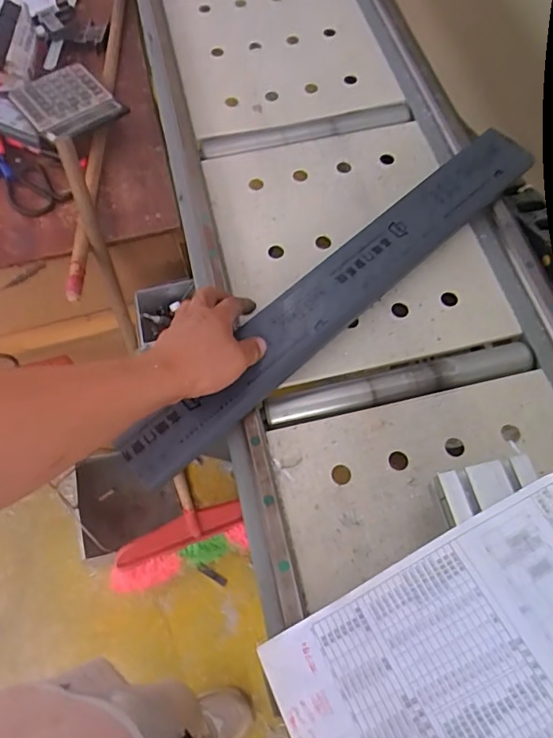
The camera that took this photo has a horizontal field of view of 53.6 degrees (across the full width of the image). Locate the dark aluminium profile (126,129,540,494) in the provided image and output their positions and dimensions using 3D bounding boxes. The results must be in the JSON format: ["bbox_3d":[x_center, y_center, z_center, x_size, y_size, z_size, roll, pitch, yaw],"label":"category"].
[{"bbox_3d":[0.071,-0.084,0.603,0.574,0.044,0.075,-42,69,-16],"label":"dark aluminium profile"}]

